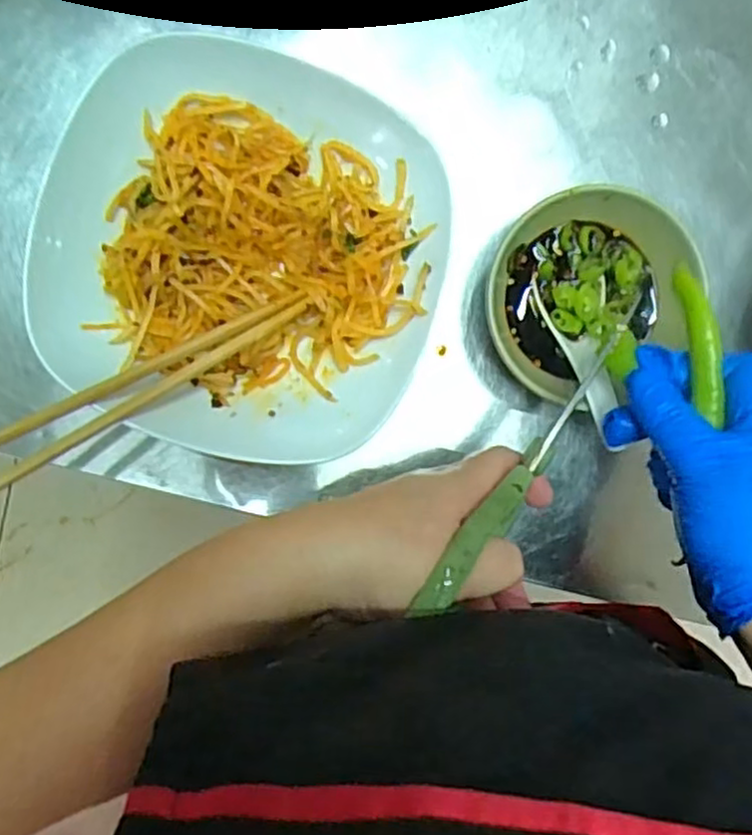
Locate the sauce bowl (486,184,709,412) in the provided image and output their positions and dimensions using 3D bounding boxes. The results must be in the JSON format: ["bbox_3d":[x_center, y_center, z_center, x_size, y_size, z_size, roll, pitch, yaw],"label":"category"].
[{"bbox_3d":[0.114,-0.069,0.407,0.115,0.053,0.105,0,95,-5],"label":"sauce bowl"}]

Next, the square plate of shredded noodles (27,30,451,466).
[{"bbox_3d":[-0.072,-0.084,0.382,0.200,0.047,0.190,17,93,-6],"label":"square plate of shredded noodles"}]

